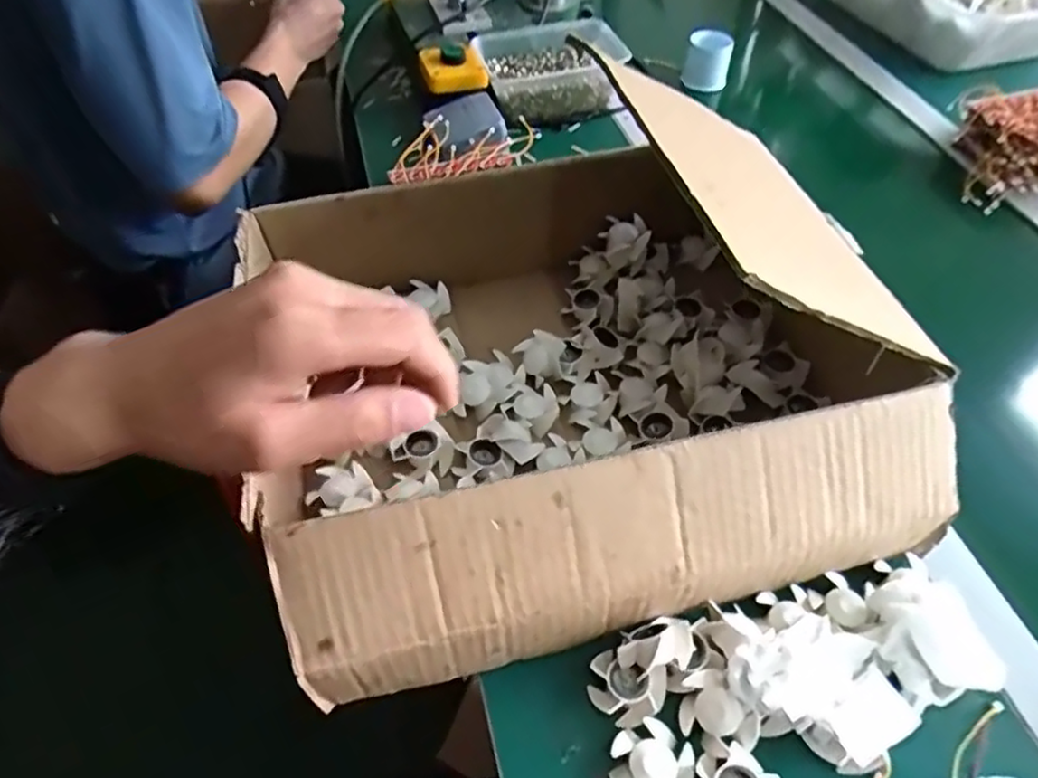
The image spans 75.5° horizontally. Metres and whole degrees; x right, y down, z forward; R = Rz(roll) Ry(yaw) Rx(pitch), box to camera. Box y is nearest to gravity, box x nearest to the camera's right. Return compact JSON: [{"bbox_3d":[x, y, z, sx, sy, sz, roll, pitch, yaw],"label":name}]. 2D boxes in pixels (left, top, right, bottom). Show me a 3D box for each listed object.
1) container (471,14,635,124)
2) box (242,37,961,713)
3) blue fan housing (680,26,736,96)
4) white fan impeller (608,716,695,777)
[{"bbox_3d":[0.042,-0.381,0.805,0.169,0.059,0.124,-12,52,-10],"label":"container"},{"bbox_3d":[0.031,-0.025,0.460,0.400,0.132,0.340,-11,51,-10],"label":"box"},{"bbox_3d":[0.239,-0.416,0.847,0.055,0.060,0.046,11,51,8],"label":"blue fan housing"},{"bbox_3d":[0.072,0.206,0.366,0.043,0.019,0.043,0,50,0],"label":"white fan impeller"}]

